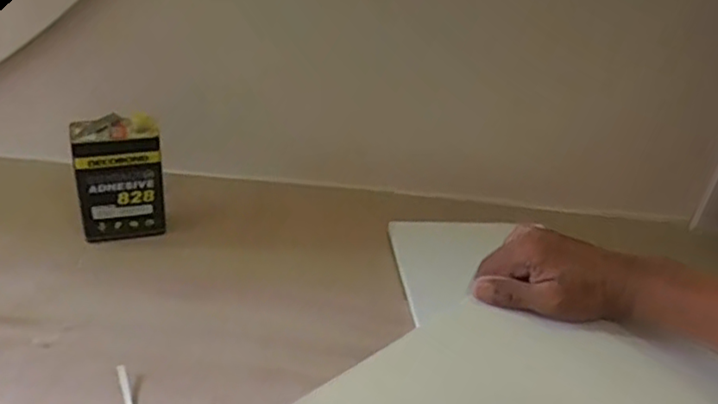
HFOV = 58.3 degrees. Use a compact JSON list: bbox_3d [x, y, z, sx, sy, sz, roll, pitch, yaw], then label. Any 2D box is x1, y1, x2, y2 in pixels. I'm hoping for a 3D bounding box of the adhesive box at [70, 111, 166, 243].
[{"bbox_3d":[-0.507,-0.038,1.369,0.171,0.255,0.070,-13,38,-28],"label":"adhesive box"}]

